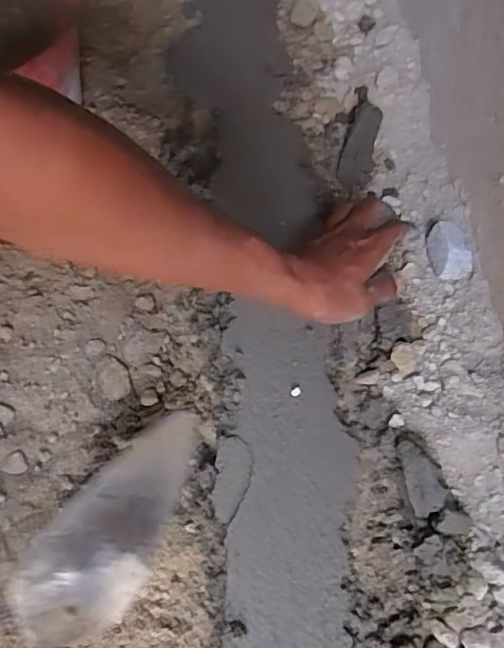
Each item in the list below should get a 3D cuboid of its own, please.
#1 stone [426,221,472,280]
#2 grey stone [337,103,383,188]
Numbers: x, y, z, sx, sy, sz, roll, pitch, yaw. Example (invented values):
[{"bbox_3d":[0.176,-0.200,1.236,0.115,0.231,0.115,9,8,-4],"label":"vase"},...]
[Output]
[{"bbox_3d":[0.182,-0.069,0.538,0.034,0.021,0.058,-6,67,-3],"label":"stone"},{"bbox_3d":[0.117,-0.192,0.615,0.034,0.022,0.096,18,68,7],"label":"grey stone"}]

